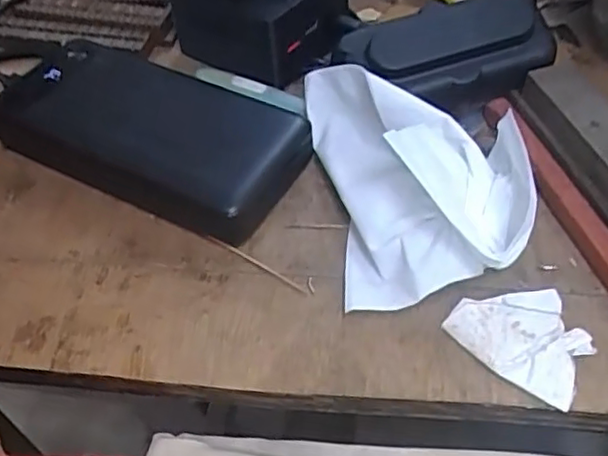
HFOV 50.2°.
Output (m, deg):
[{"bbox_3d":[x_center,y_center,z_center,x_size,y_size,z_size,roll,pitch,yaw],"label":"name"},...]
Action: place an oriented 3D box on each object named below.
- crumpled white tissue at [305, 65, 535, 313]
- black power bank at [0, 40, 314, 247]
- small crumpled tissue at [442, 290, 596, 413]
[{"bbox_3d":[0.051,-0.028,0.293,0.084,0.041,0.128,-8,52,-3],"label":"crumpled white tissue"},{"bbox_3d":[-0.080,-0.051,0.326,0.156,0.025,0.077,25,57,22],"label":"black power bank"},{"bbox_3d":[0.086,0.041,0.257,0.052,0.008,0.041,27,58,23],"label":"small crumpled tissue"}]

